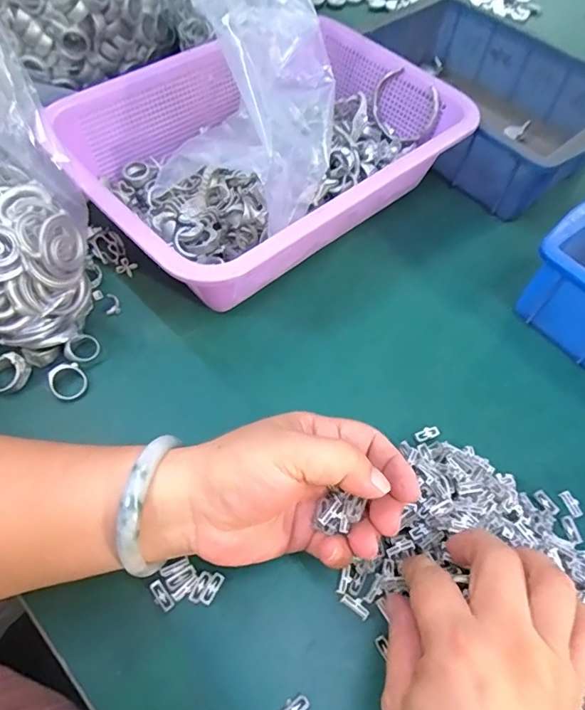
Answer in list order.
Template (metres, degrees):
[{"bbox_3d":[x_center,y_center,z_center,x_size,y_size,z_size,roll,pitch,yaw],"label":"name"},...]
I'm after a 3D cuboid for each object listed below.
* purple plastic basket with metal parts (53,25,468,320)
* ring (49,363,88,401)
[{"bbox_3d":[-0.021,-0.166,0.408,0.298,0.078,0.214,-37,68,-23],"label":"purple plastic basket with metal parts"},{"bbox_3d":[-0.152,0.017,0.329,0.022,0.010,0.021,2,59,-3],"label":"ring"}]

